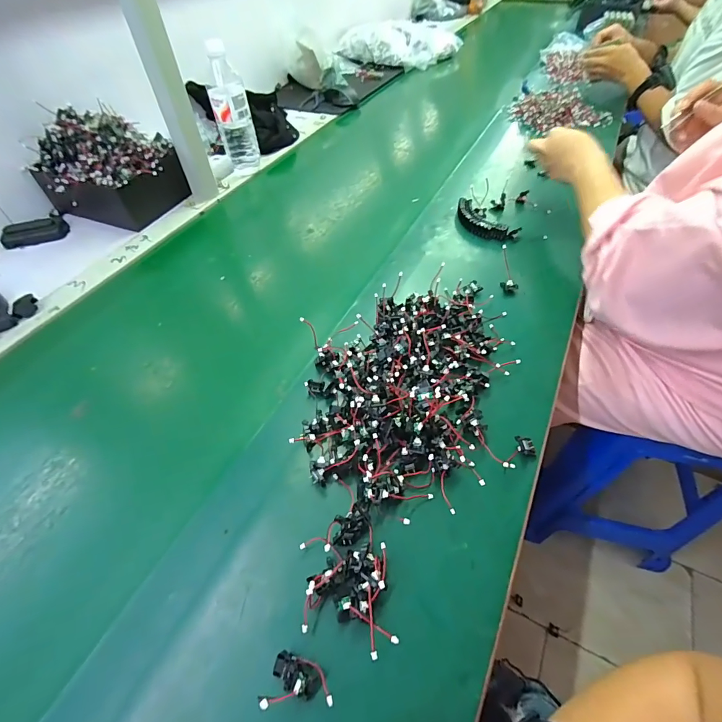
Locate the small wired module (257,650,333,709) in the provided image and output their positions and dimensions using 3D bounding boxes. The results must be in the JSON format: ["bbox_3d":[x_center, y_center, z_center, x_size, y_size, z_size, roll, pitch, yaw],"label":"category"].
[{"bbox_3d":[-0.051,0.250,0.300,0.056,0.023,0.033,-3,52,0],"label":"small wired module"}]

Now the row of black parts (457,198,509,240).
[{"bbox_3d":[0.209,-0.249,0.671,0.049,0.021,0.111,-36,59,-23],"label":"row of black parts"}]

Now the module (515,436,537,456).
[{"bbox_3d":[0.182,0.093,0.418,0.021,0.006,0.018,2,52,3],"label":"module"}]

